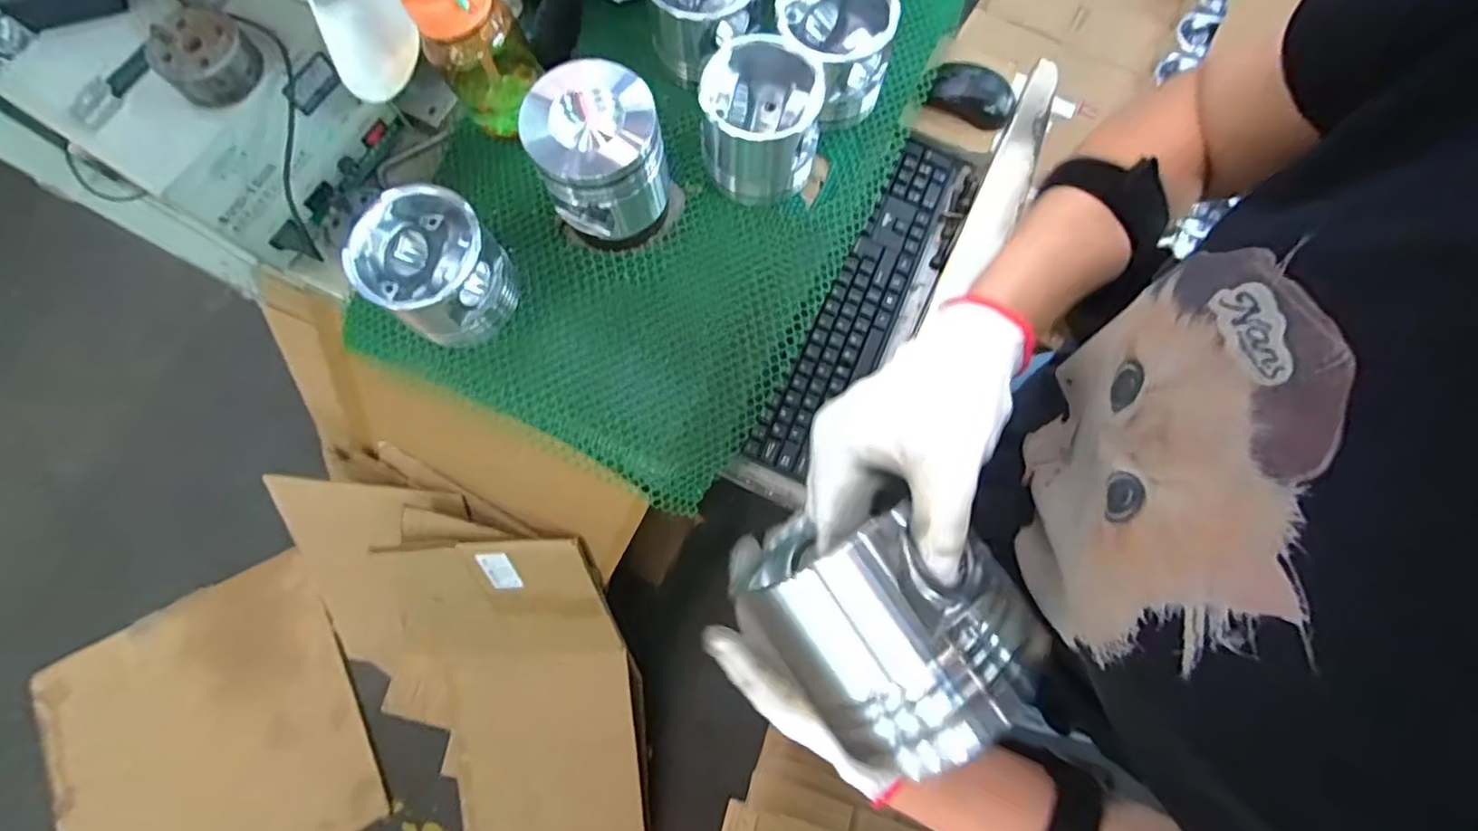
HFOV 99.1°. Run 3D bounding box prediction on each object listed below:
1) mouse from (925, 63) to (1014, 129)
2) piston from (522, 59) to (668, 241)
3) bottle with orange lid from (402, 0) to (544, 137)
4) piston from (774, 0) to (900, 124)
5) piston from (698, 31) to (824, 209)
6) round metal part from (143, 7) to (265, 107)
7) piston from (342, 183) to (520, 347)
[{"bbox_3d":[0.272,-0.371,0.729,0.098,0.032,0.057,15,75,5],"label":"mouse"},{"bbox_3d":[-0.121,-0.232,0.562,0.097,0.125,0.105,6,75,2],"label":"piston"},{"bbox_3d":[-0.251,-0.353,0.591,0.079,0.165,0.074,13,75,4],"label":"bottle with orange lid"},{"bbox_3d":[0.093,-0.371,0.635,0.114,0.092,0.117,22,76,6],"label":"piston"},{"bbox_3d":[0.022,-0.286,0.609,0.107,0.100,0.125,11,75,4],"label":"piston"},{"bbox_3d":[-0.434,-0.292,0.514,0.069,0.036,0.069,0,75,1],"label":"round metal part"},{"bbox_3d":[-0.270,-0.131,0.575,0.111,0.109,0.102,0,75,1],"label":"piston"}]

